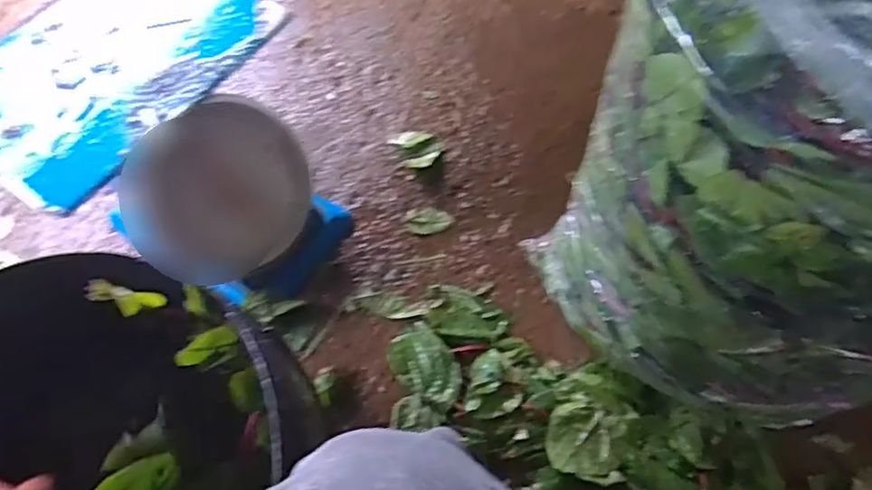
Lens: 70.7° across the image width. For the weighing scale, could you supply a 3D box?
[{"bbox_3d":[-0.224,-0.040,0.721,0.158,0.186,0.208,35,66,20],"label":"weighing scale"}]

